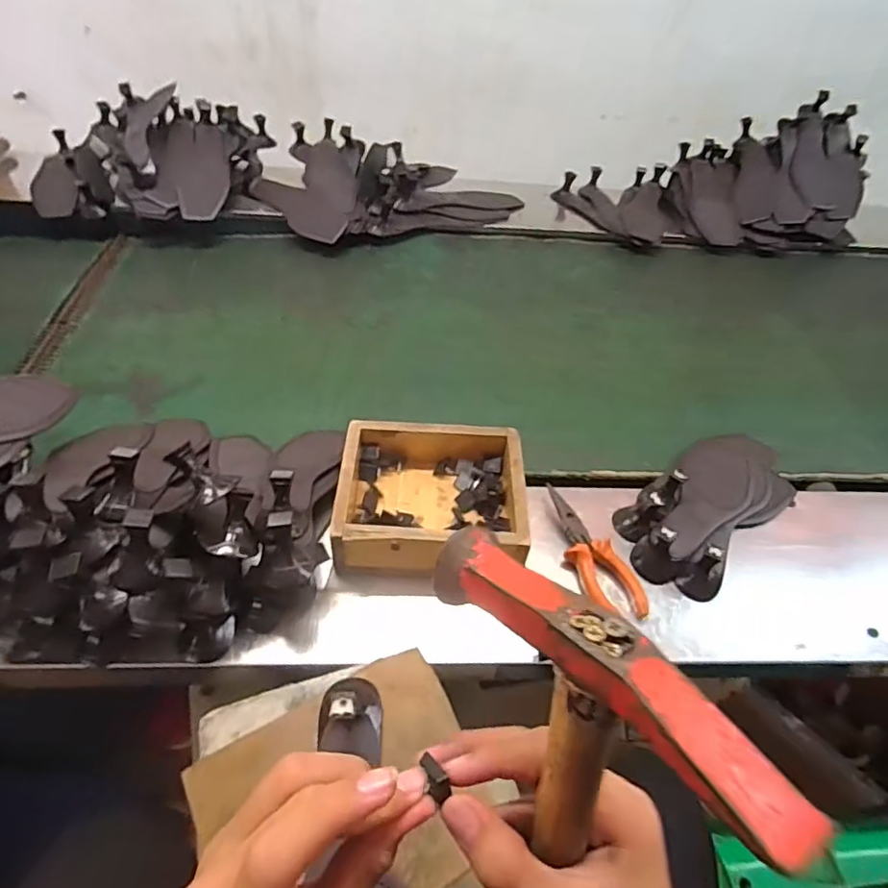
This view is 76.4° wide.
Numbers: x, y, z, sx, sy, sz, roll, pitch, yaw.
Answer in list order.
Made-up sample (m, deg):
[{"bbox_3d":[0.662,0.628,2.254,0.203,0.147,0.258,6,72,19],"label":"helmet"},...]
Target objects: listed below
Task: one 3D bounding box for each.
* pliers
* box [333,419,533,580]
[{"bbox_3d":[0.143,0.105,0.560,0.047,0.015,0.153,-17,51,-19],"label":"pliers"},{"bbox_3d":[-0.012,0.051,0.566,0.179,0.058,0.157,3,47,-3],"label":"box"}]

